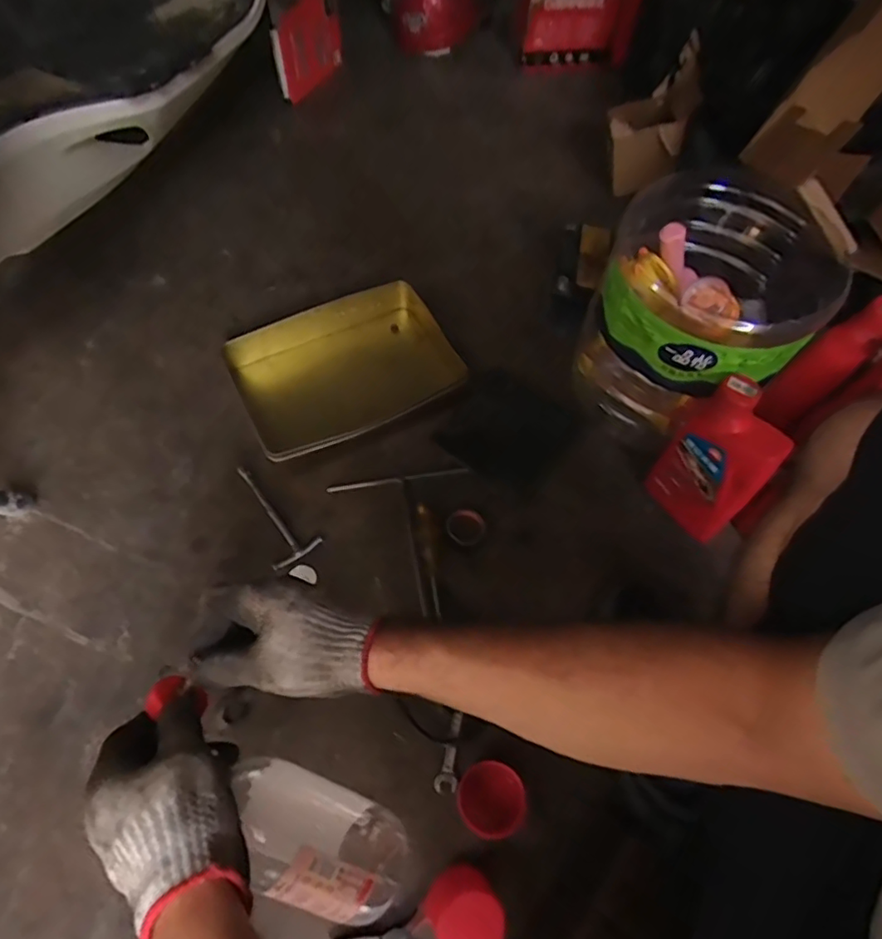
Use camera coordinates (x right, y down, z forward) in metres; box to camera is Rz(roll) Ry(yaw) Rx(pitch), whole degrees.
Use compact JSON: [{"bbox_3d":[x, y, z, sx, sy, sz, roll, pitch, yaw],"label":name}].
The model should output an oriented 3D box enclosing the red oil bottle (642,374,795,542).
[{"bbox_3d":[0.331,-0.004,0.688,0.057,0.211,0.113,-24,65,-14],"label":"red oil bottle"}]

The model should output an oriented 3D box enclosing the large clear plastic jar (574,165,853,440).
[{"bbox_3d":[0.329,-0.198,0.730,0.246,0.232,0.269,1,62,-2],"label":"large clear plastic jar"}]

